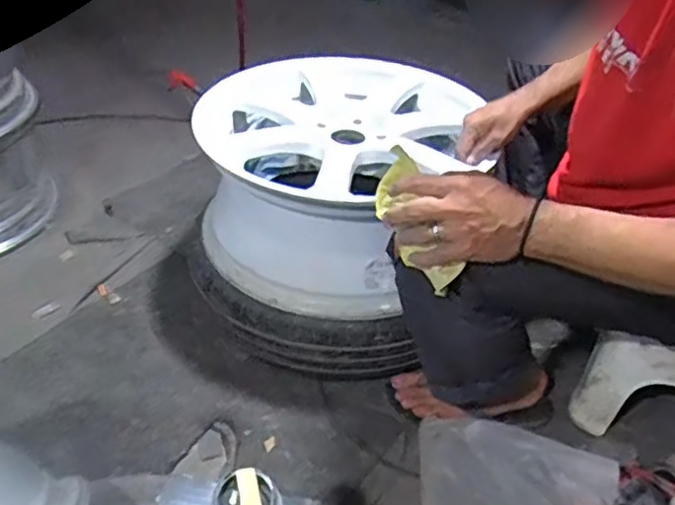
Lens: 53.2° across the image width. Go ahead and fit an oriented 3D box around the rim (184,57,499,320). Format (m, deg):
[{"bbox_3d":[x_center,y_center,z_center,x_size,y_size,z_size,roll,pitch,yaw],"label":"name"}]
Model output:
[{"bbox_3d":[-0.001,-0.125,1.134,0.449,0.248,0.413,6,36,3],"label":"rim"}]

